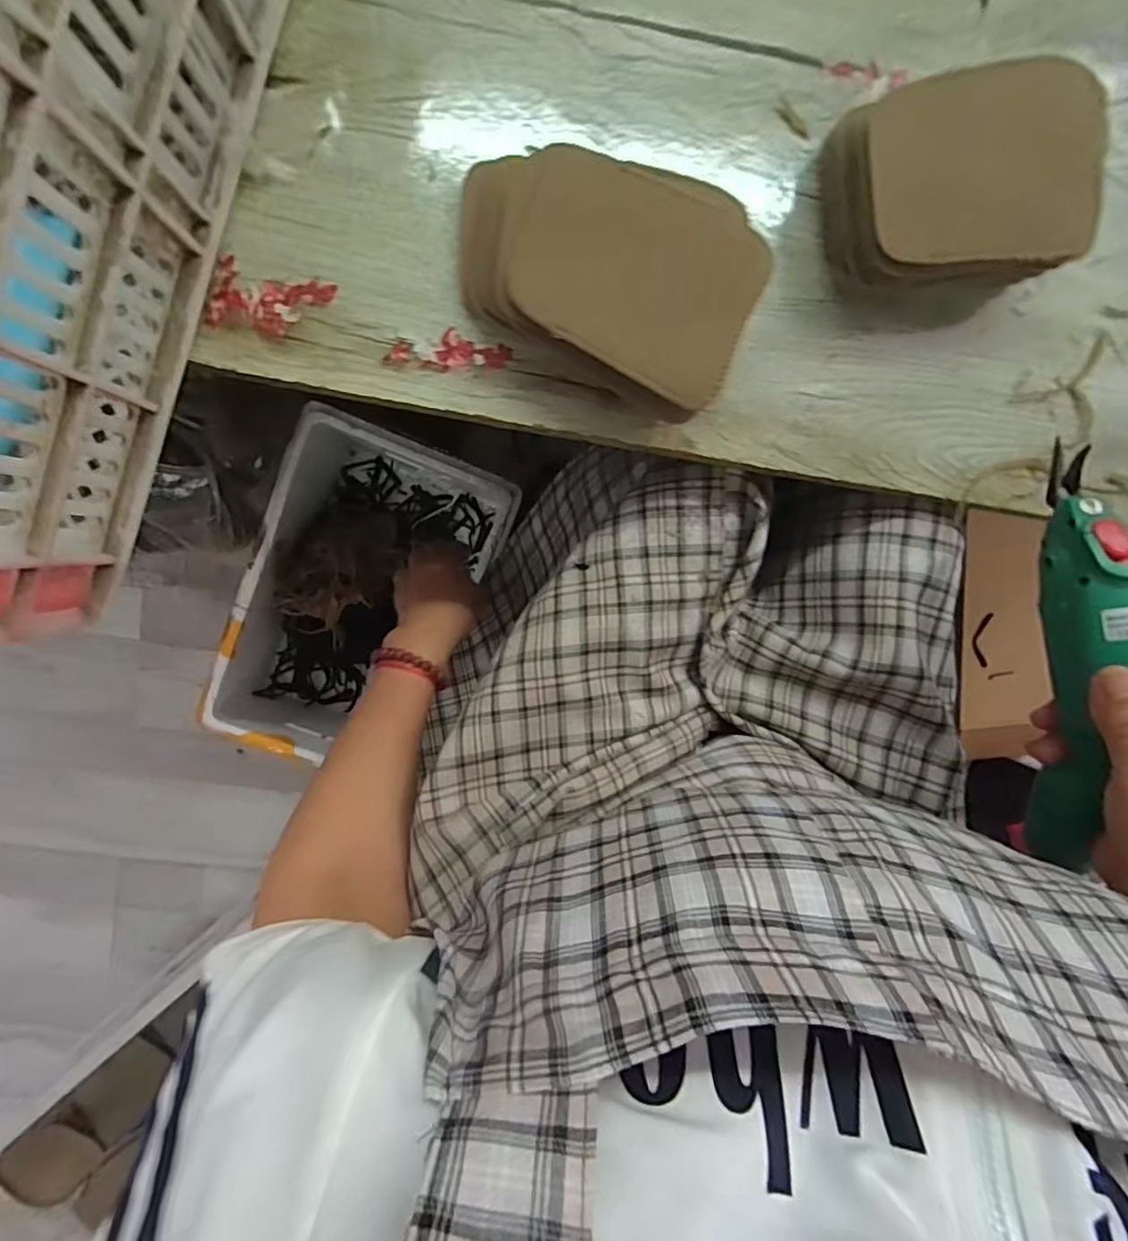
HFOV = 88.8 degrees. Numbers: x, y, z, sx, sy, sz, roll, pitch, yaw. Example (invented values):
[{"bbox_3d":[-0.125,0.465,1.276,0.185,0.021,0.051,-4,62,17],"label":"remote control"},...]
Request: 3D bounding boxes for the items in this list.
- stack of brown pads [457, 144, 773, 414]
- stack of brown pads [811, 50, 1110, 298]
[{"bbox_3d":[0.018,-0.175,0.292,0.152,0.052,0.099,22,93,-8],"label":"stack of brown pads"},{"bbox_3d":[0.203,-0.221,0.300,0.125,0.058,0.091,-7,96,-6],"label":"stack of brown pads"}]

